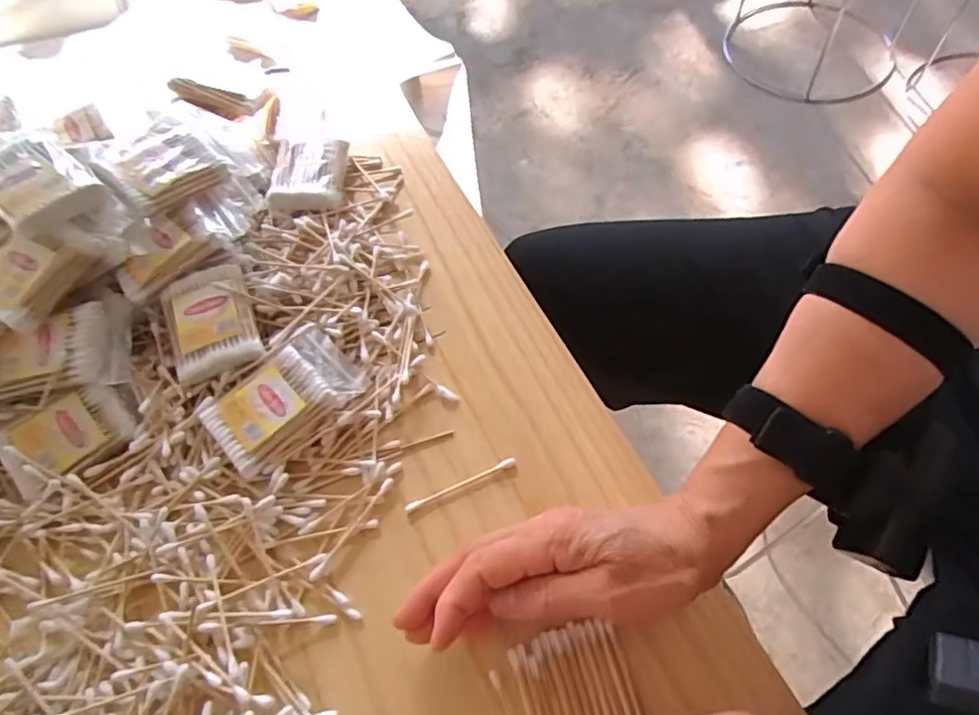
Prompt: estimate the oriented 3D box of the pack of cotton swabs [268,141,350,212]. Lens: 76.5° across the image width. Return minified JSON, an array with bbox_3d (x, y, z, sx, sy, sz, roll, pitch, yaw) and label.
[{"bbox_3d":[-0.143,-0.148,0.491,0.056,0.020,0.062,-6,60,0],"label":"pack of cotton swabs"}]

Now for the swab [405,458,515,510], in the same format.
[{"bbox_3d":[-0.017,0.077,0.377,0.071,0.006,0.006,-21,59,-11],"label":"swab"}]

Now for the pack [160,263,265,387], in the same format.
[{"bbox_3d":[-0.186,-0.024,0.413,0.057,0.016,0.072,-21,71,-6],"label":"pack"}]

